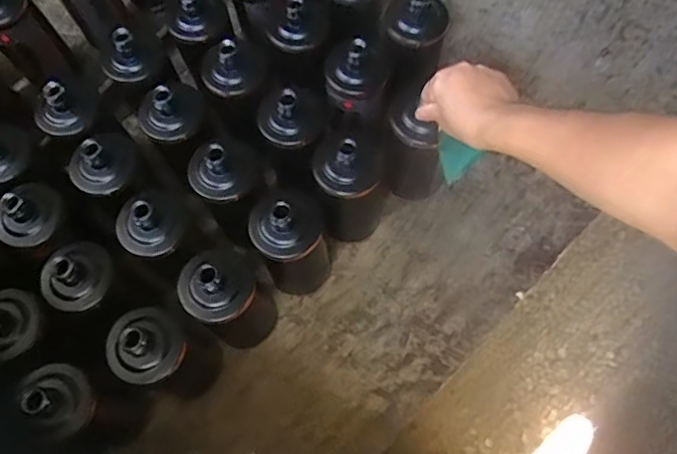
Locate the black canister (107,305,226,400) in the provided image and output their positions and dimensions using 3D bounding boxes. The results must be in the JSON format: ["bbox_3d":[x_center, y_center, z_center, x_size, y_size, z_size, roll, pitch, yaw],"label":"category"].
[{"bbox_3d":[-0.193,0.148,0.640,0.069,0.199,0.077,24,70,11],"label":"black canister"}]

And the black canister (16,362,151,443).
[{"bbox_3d":[-0.276,0.201,0.623,0.063,0.201,0.070,0,68,2],"label":"black canister"}]

